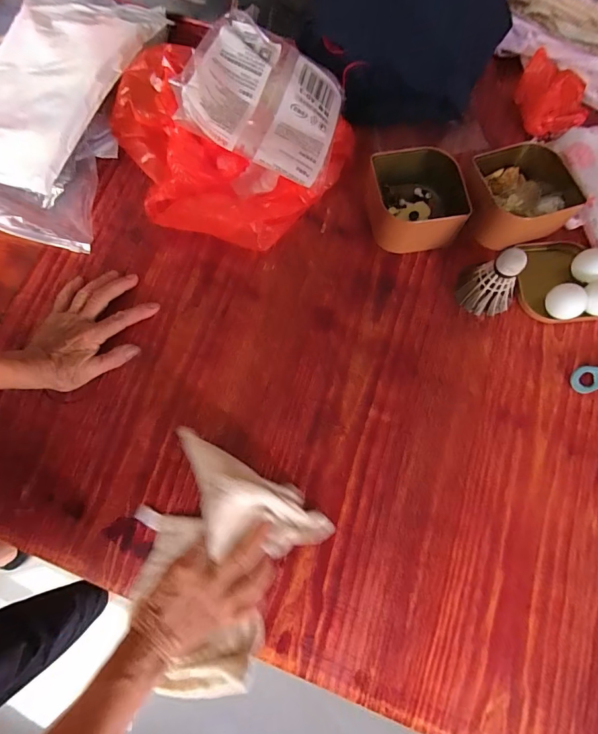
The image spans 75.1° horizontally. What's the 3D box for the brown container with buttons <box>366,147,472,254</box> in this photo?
[{"bbox_3d":[0.135,-0.196,0.464,0.109,0.058,0.103,-5,76,1],"label":"brown container with buttons"}]

